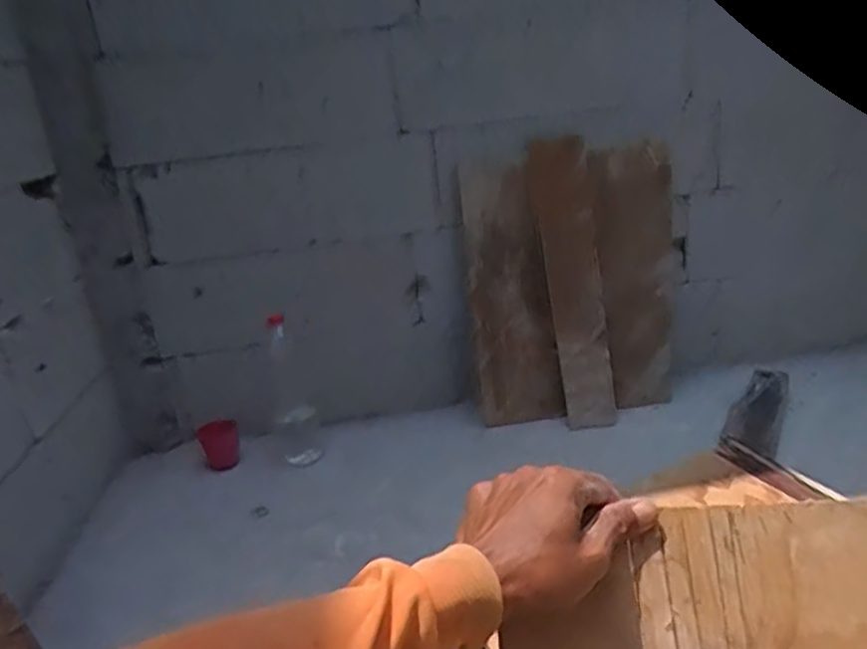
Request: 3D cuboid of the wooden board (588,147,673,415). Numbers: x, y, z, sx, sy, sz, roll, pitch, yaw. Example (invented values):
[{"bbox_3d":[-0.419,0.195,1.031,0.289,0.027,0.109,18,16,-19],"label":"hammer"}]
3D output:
[{"bbox_3d":[0.394,-0.085,1.436,0.160,0.501,0.016,-10,15,-12],"label":"wooden board"}]

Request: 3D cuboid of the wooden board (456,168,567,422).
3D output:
[{"bbox_3d":[0.133,-0.051,1.401,0.158,0.491,0.029,-9,11,7],"label":"wooden board"}]

